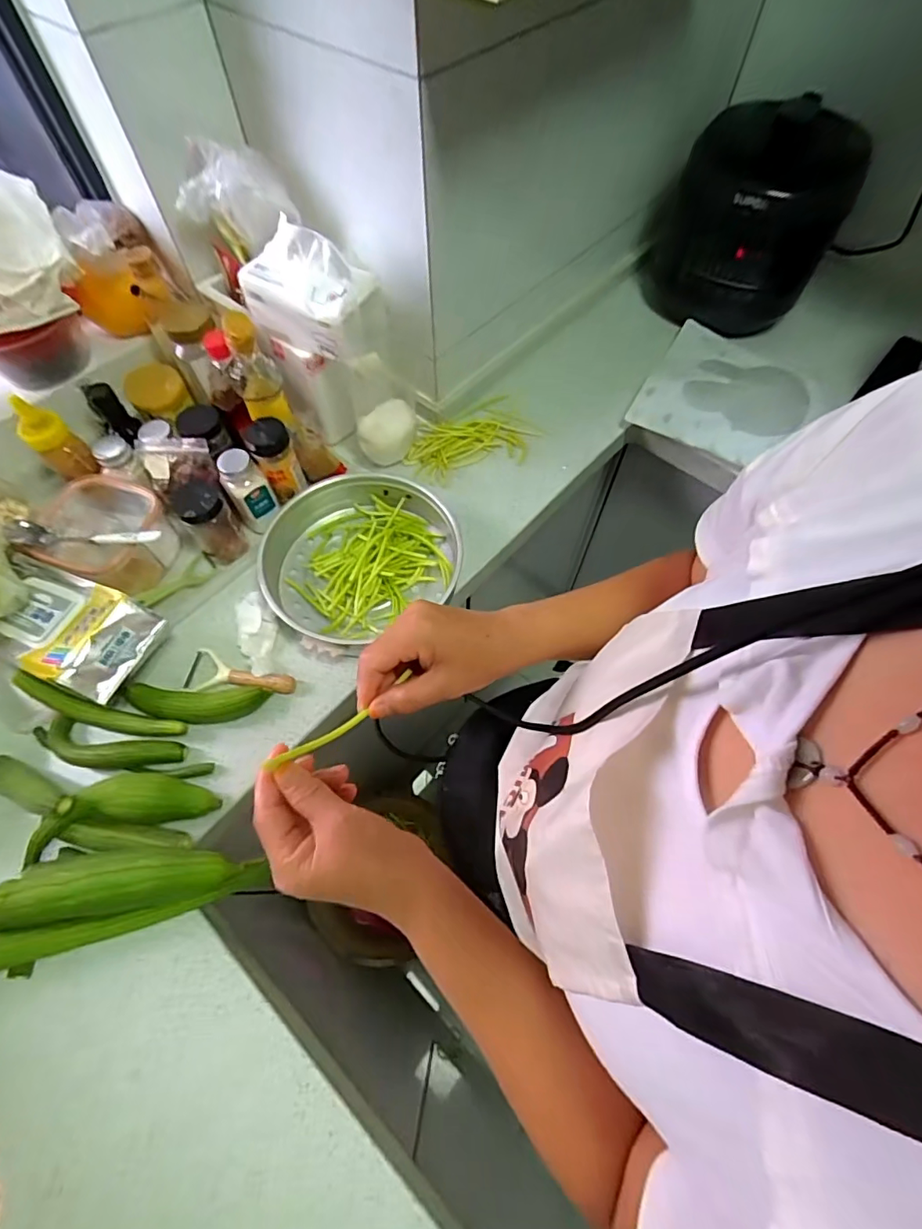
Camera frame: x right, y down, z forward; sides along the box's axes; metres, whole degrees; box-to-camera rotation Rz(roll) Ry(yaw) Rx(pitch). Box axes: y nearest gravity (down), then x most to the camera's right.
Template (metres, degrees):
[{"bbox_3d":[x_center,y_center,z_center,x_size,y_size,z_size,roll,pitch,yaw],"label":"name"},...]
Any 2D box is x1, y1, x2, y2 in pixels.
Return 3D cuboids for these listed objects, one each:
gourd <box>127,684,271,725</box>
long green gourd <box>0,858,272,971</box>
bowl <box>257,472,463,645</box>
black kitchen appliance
[{"bbox_3d":[-0.317,0.106,0.617,0.163,0.032,0.042,-1,62,0],"label":"gourd"},{"bbox_3d":[-0.395,0.311,0.494,0.371,0.049,0.051,-12,63,-6],"label":"long green gourd"},{"bbox_3d":[-0.132,-0.075,0.697,0.259,0.063,0.246,-29,66,-14],"label":"bowl"},{"bbox_3d":[0.480,-0.666,0.881,0.258,0.262,0.234,11,63,6],"label":"black kitchen appliance"}]

